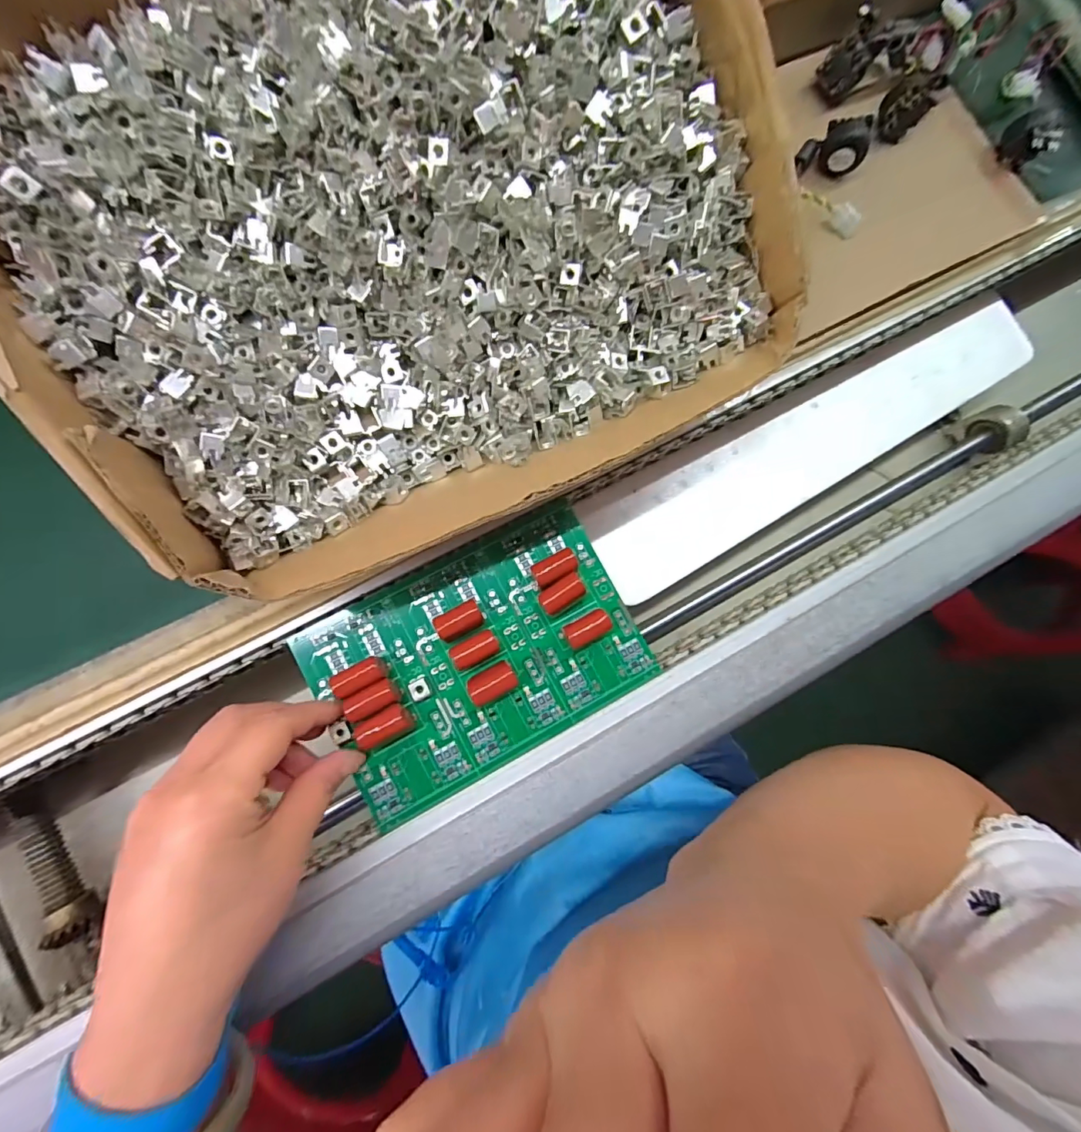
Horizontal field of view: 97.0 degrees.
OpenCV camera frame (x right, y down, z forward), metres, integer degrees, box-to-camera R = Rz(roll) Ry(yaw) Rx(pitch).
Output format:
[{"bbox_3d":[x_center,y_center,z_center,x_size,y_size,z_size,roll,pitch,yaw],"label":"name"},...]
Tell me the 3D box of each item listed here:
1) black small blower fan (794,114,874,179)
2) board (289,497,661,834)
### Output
[{"bbox_3d":[0.197,-0.283,0.323,0.038,0.032,0.022,10,82,-4],"label":"black small blower fan"},{"bbox_3d":[-0.034,0.050,0.274,0.178,0.026,0.120,-28,83,-7],"label":"board"}]

